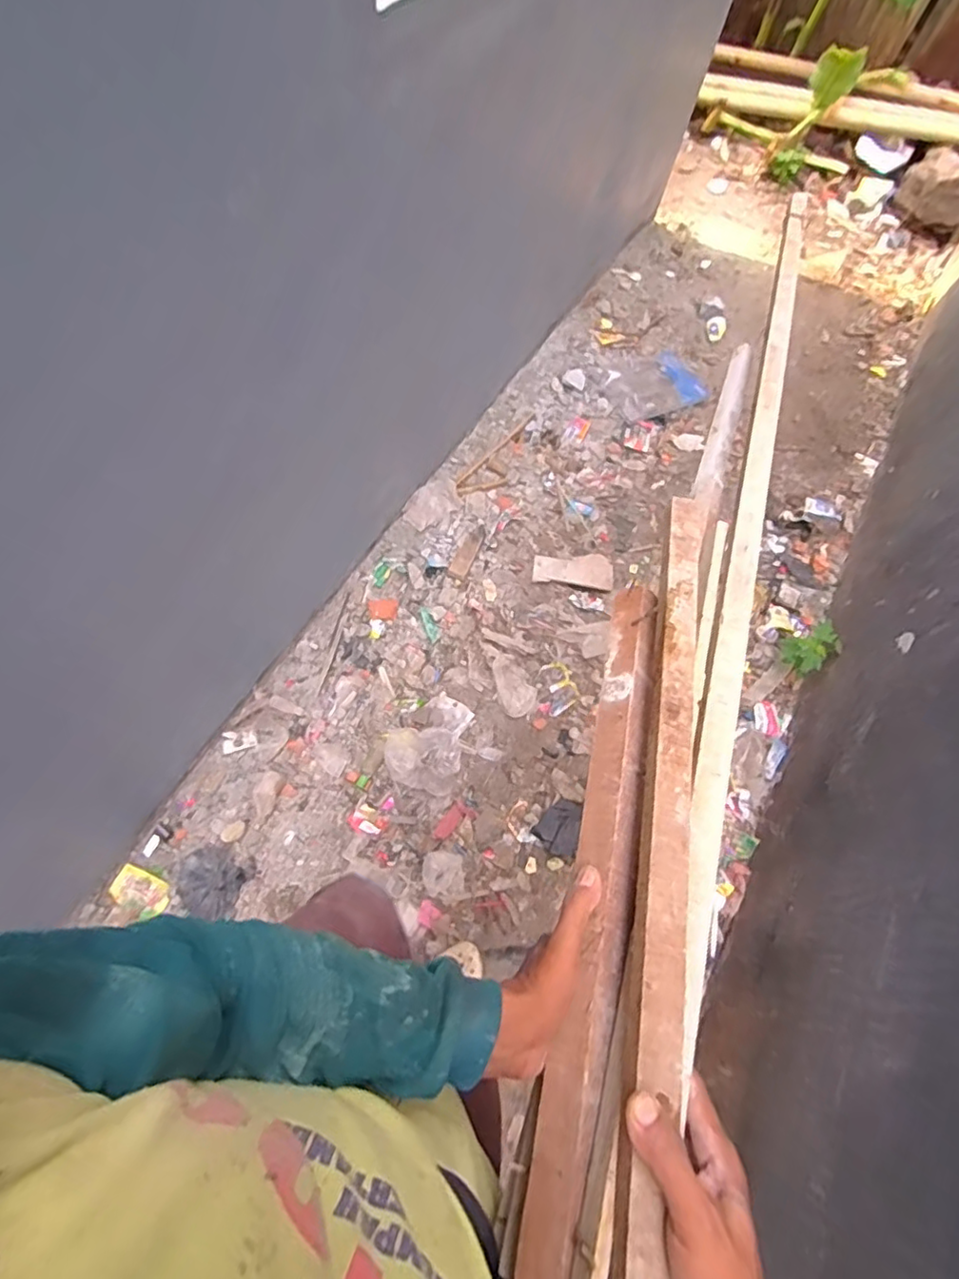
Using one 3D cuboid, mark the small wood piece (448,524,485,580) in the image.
[{"bbox_3d":[-0.031,-0.258,1.708,0.053,0.005,0.191,23,67,7],"label":"small wood piece"}]

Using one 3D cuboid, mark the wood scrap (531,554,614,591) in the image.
[{"bbox_3d":[0.281,-0.212,1.766,0.240,0.019,0.118,6,66,-1],"label":"wood scrap"}]

